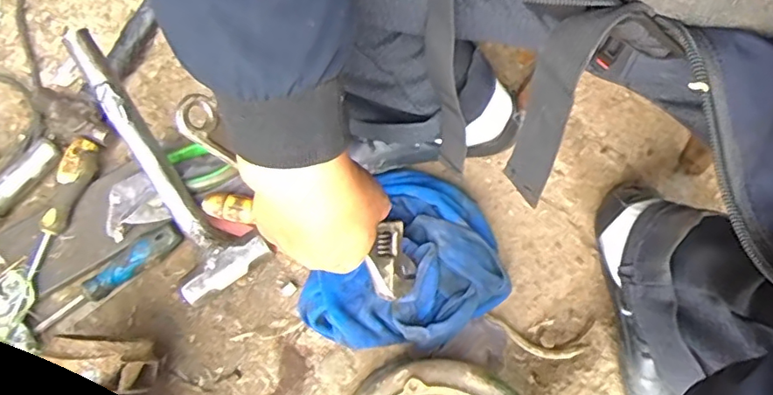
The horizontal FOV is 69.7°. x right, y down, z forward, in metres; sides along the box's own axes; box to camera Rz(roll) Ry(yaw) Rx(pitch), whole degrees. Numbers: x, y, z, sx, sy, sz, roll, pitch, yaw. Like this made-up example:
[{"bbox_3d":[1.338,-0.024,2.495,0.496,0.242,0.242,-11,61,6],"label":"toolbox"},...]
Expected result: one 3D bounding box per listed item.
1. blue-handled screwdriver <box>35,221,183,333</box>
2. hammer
[{"bbox_3d":[-0.308,0.087,0.613,0.181,0.032,0.031,-33,78,-6],"label":"blue-handled screwdriver"},{"bbox_3d":[-0.239,-0.037,0.585,0.101,0.042,0.296,-31,96,-5],"label":"hammer"}]

